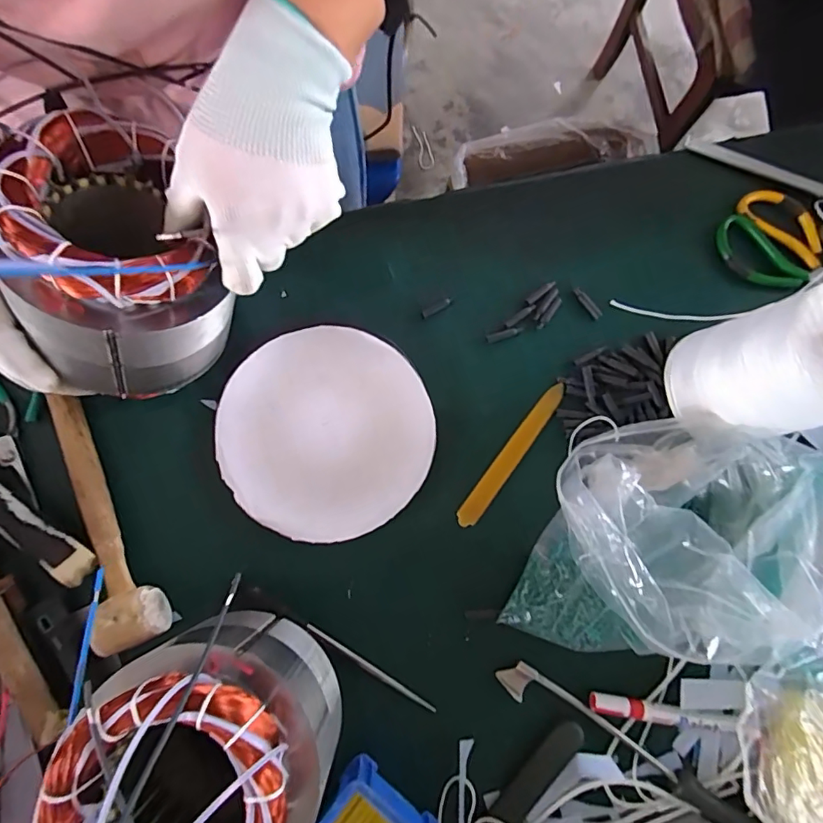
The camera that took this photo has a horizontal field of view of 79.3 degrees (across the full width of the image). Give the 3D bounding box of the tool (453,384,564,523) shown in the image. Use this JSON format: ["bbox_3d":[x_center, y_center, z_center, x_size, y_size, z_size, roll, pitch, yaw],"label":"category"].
[{"bbox_3d":[0.097,0.041,0.478,0.020,0.007,0.163,37,81,6],"label":"tool"}]

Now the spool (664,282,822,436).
[{"bbox_3d":[0.295,-0.038,0.408,0.093,0.164,0.111,-10,79,-3],"label":"spool"}]

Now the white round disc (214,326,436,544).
[{"bbox_3d":[-0.080,0.020,0.466,0.191,0.023,0.188,0,79,-1],"label":"white round disc"}]

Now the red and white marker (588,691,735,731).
[{"bbox_3d":[0.210,0.256,0.422,0.114,0.022,0.017,8,79,1],"label":"red and white marker"}]

